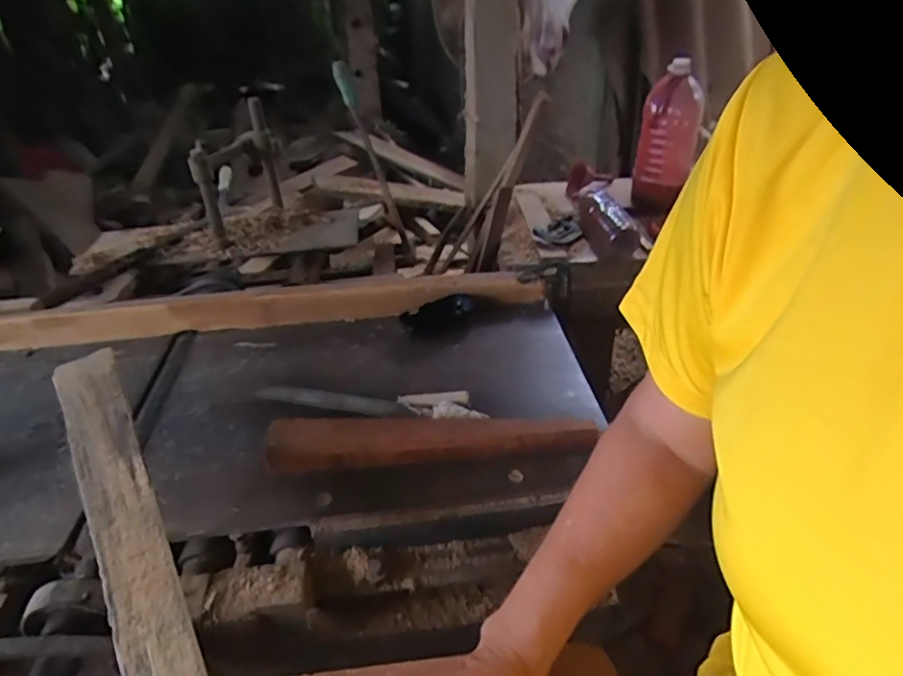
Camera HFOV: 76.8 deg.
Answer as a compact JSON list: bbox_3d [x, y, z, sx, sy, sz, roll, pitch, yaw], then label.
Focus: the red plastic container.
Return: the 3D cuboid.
[{"bbox_3d":[0.536,-0.484,1.412,0.142,0.319,0.159,10,37,16],"label":"red plastic container"}]

